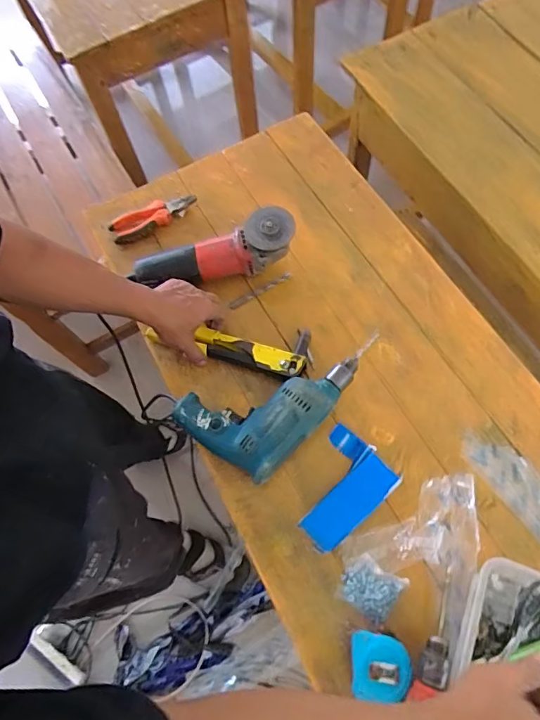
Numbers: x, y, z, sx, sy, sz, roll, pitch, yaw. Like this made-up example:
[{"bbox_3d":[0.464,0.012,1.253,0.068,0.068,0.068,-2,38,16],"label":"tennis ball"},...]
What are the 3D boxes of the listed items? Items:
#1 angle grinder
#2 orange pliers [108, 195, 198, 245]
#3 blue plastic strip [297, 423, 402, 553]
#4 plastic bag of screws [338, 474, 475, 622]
[{"bbox_3d":[-0.086,-0.161,0.743,0.253,0.092,0.081,-18,67,-3],"label":"angle grinder"},{"bbox_3d":[-0.204,-0.250,0.828,0.153,0.020,0.049,-25,67,-6],"label":"orange pliers"},{"bbox_3d":[0.087,0.167,0.629,0.141,0.020,0.109,-40,70,-12],"label":"blue plastic strip"},{"bbox_3d":[0.185,0.240,0.580,0.209,0.033,0.122,-34,68,-10],"label":"plastic bag of screws"}]

